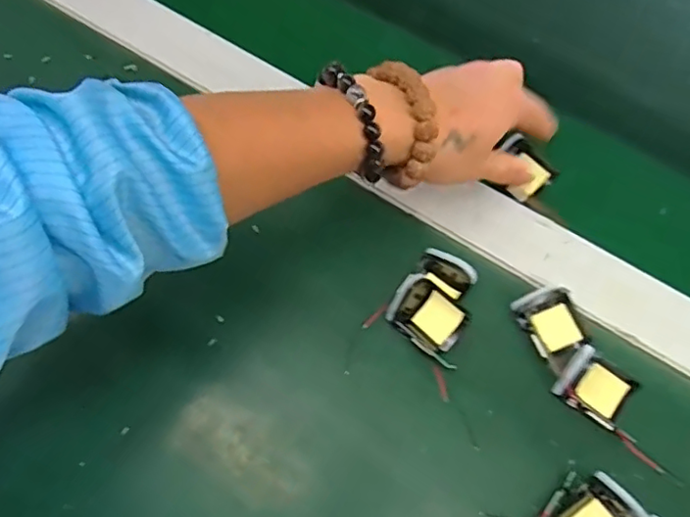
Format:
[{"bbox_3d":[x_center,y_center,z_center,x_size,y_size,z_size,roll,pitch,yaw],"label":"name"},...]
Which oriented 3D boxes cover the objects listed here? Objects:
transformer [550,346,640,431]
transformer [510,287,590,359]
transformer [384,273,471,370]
[{"bbox_3d":[0.152,0.077,0.359,0.041,0.016,0.036,34,69,12],"label":"transformer"},{"bbox_3d":[0.132,0.039,0.376,0.040,0.017,0.038,-18,68,-10],"label":"transformer"},{"bbox_3d":[0.053,0.036,0.367,0.051,0.024,0.038,39,70,14],"label":"transformer"}]

